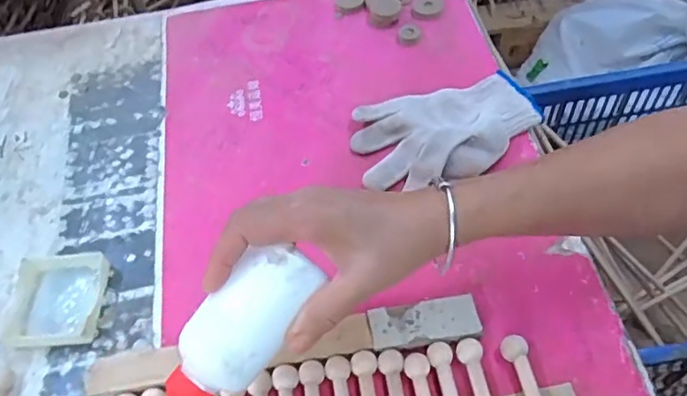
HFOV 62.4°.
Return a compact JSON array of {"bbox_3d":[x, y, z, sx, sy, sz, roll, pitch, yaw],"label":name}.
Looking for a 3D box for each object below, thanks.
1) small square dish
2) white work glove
[{"bbox_3d":[-0.241,0.083,0.474,0.078,0.014,0.079,-4,54,2],"label":"small square dish"},{"bbox_3d":[0.100,-0.063,0.537,0.179,0.033,0.115,-18,54,-8],"label":"white work glove"}]

